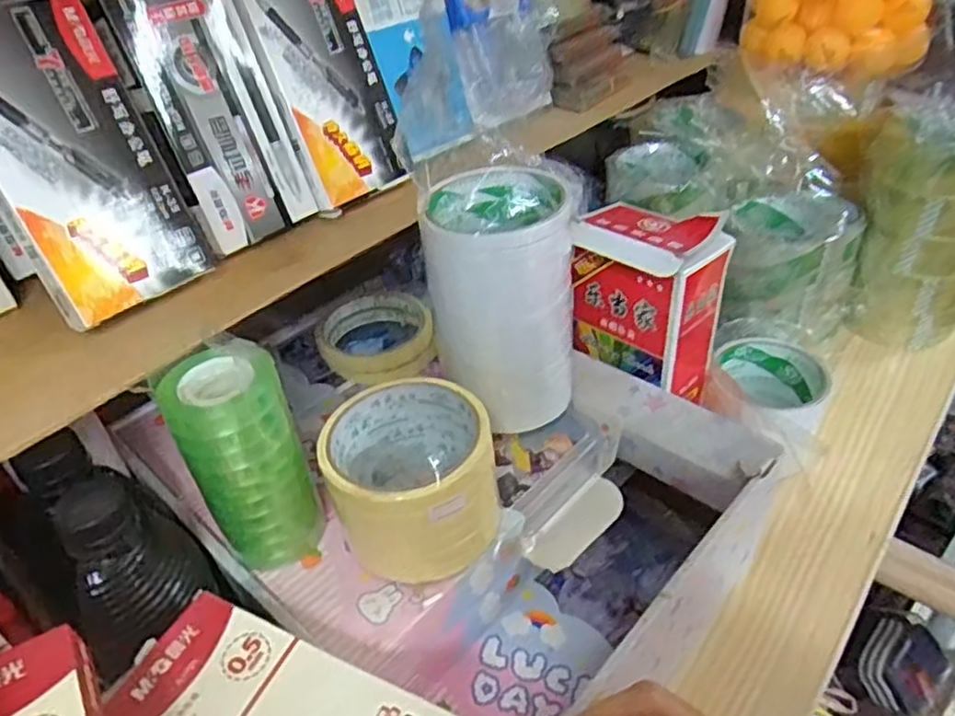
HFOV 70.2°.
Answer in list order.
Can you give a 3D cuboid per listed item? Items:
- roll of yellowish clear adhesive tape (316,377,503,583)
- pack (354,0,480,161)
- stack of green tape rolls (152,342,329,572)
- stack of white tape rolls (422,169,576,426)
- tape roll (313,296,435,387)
[{"bbox_3d":[-0.034,0.065,0.373,0.086,0.067,0.087,-2,39,2],"label":"roll of yellowish clear adhesive tape"},{"bbox_3d":[-0.048,-0.232,0.487,0.079,0.160,0.027,-24,17,-23],"label":"pack"},{"bbox_3d":[-0.118,0.055,0.354,0.054,0.118,0.042,-23,43,-22],"label":"stack of green tape rolls"},{"bbox_3d":[0.016,-0.036,0.425,0.086,0.136,0.087,2,39,6],"label":"stack of white tape rolls"},{"bbox_3d":[-0.076,-0.018,0.510,0.083,0.029,0.092,-8,39,-5],"label":"tape roll"}]

